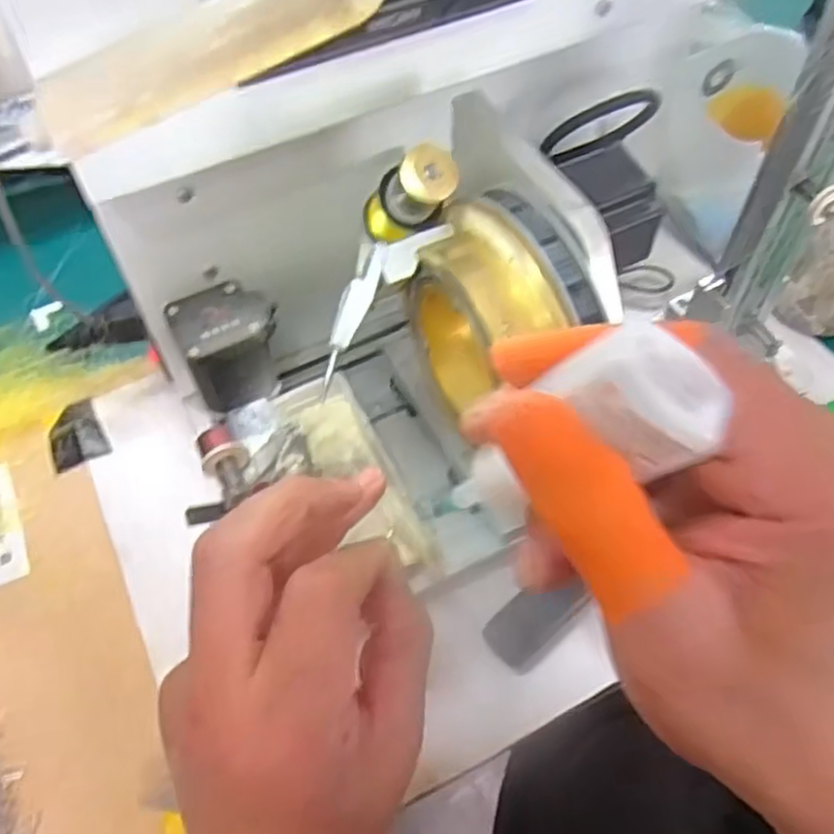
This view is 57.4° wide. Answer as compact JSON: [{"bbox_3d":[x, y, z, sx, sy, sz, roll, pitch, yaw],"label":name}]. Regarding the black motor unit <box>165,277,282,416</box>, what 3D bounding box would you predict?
[{"bbox_3d":[-0.099,-0.039,0.406,0.048,0.049,0.048,-24,58,-15],"label":"black motor unit"}]

